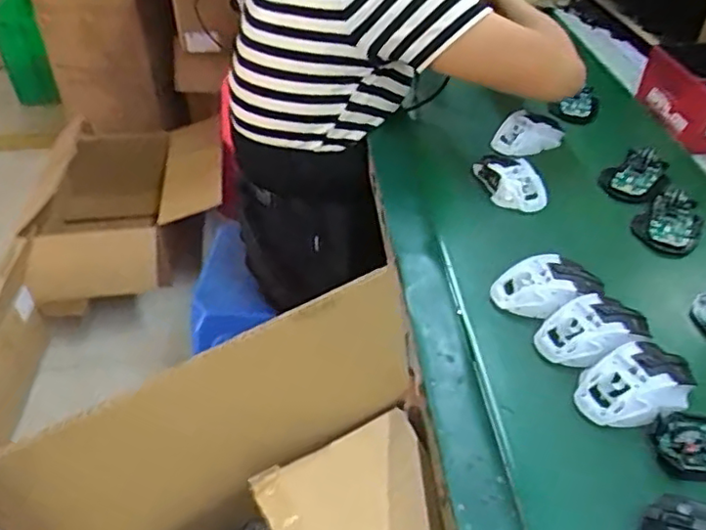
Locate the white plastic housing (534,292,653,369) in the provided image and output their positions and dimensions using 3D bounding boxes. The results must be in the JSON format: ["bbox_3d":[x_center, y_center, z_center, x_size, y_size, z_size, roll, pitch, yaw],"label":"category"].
[{"bbox_3d":[0.228,0.065,0.616,0.099,0.038,0.064,-16,44,-17],"label":"white plastic housing"}]

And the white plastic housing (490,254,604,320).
[{"bbox_3d":[0.204,0.023,0.664,0.112,0.041,0.062,-11,42,-12],"label":"white plastic housing"}]

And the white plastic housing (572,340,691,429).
[{"bbox_3d":[0.254,0.108,0.571,0.109,0.037,0.065,-18,44,-20],"label":"white plastic housing"}]

